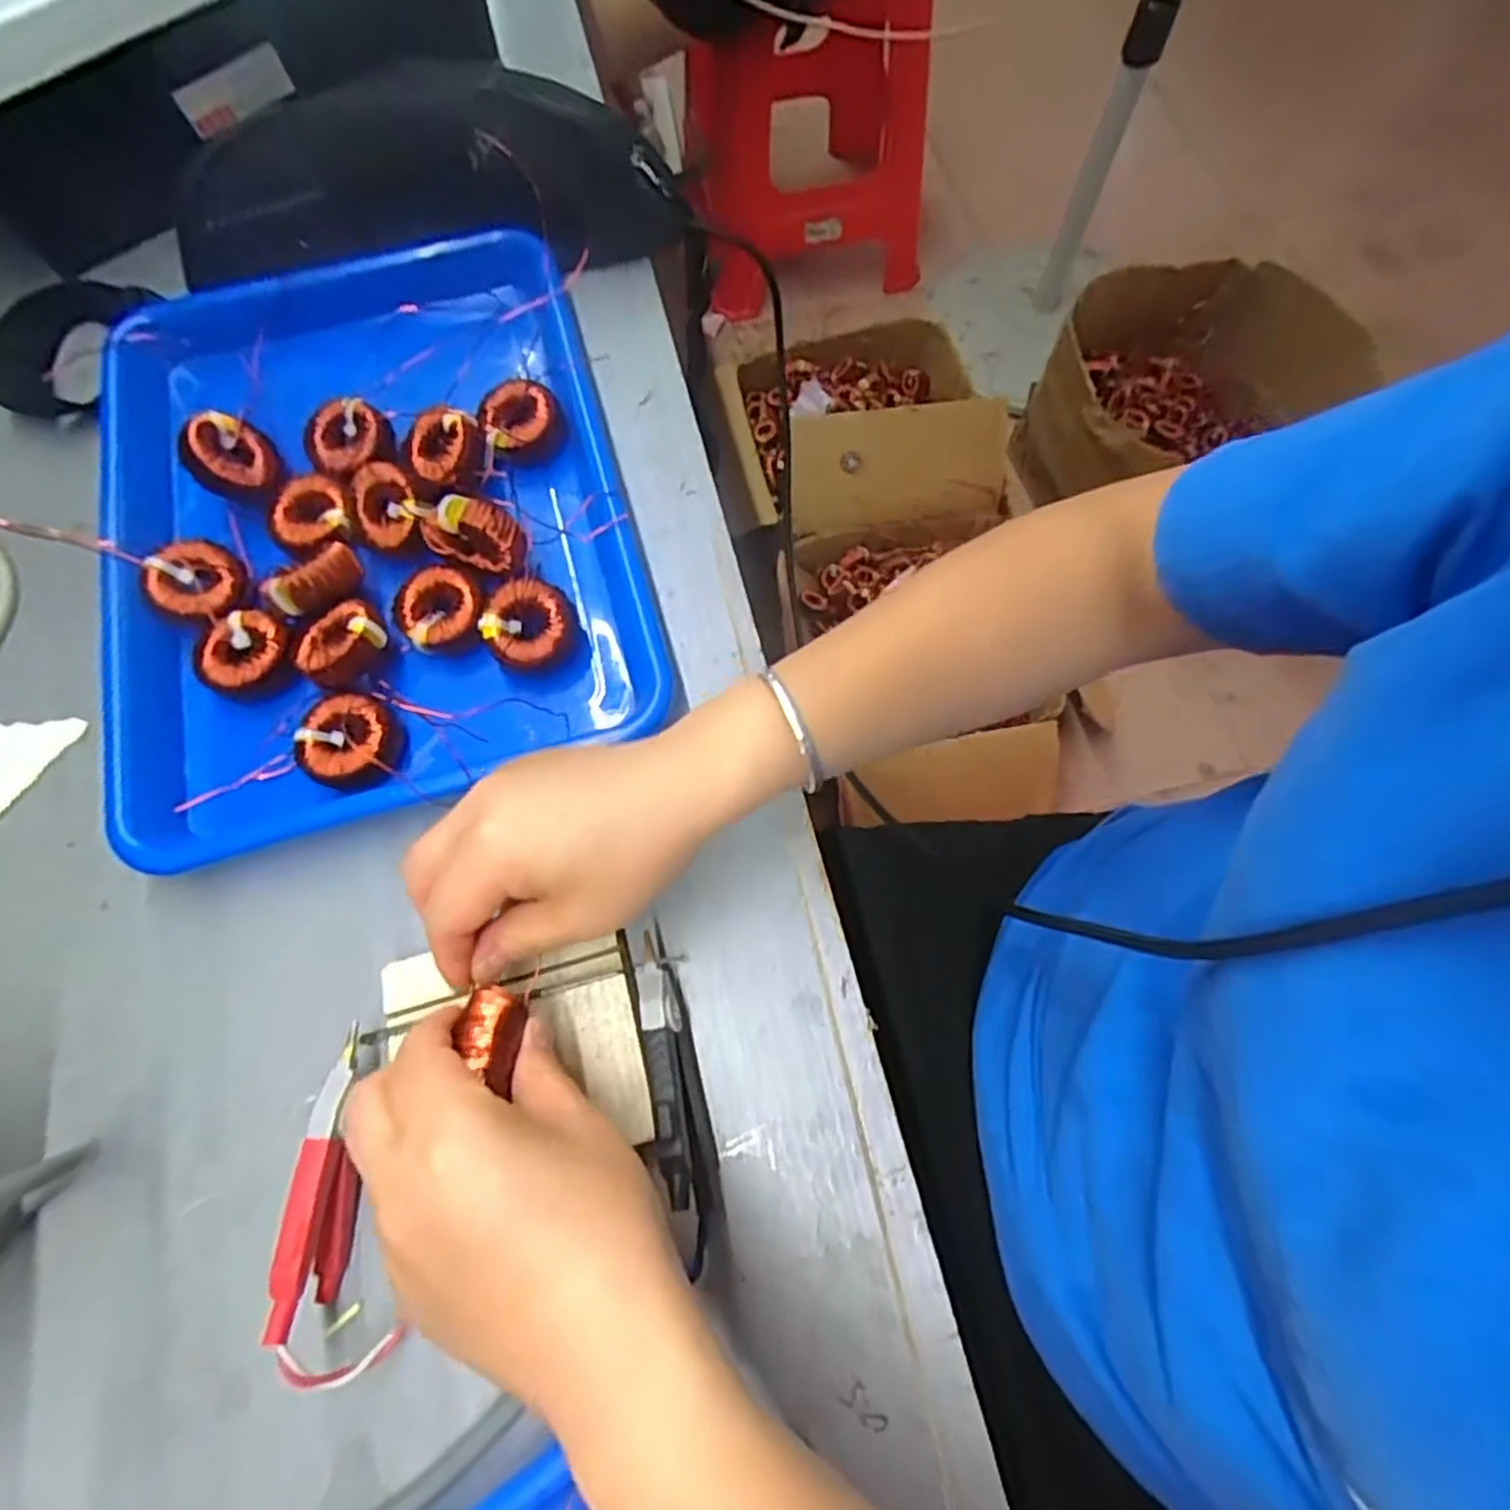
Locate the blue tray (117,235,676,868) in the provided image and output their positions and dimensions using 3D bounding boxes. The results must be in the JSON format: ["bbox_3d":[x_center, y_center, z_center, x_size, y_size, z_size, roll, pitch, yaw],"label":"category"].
[{"bbox_3d":[-0.192,-0.127,0.388,0.240,0.040,0.328,-16,71,-5],"label":"blue tray"}]

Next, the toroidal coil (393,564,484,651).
[{"bbox_3d":[-0.153,-0.071,0.368,0.042,0.016,0.039,0,70,0],"label":"toroidal coil"}]

